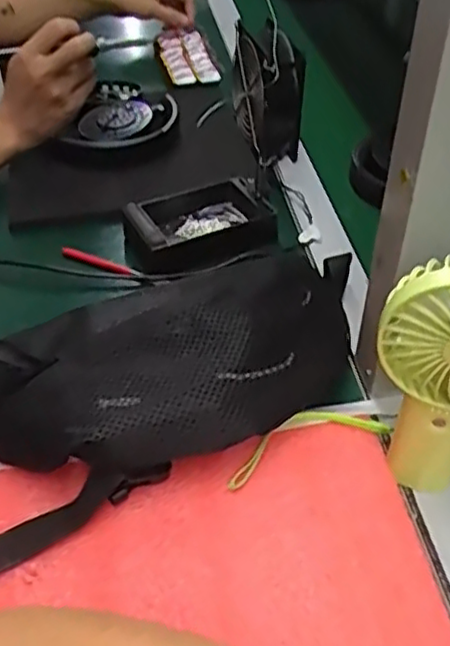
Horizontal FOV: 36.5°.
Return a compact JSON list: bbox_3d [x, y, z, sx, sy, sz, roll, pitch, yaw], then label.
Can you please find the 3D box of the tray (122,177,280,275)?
[{"bbox_3d":[-0.022,-0.093,0.627,0.131,0.031,0.098,-19,45,-20],"label":"tray"}]

